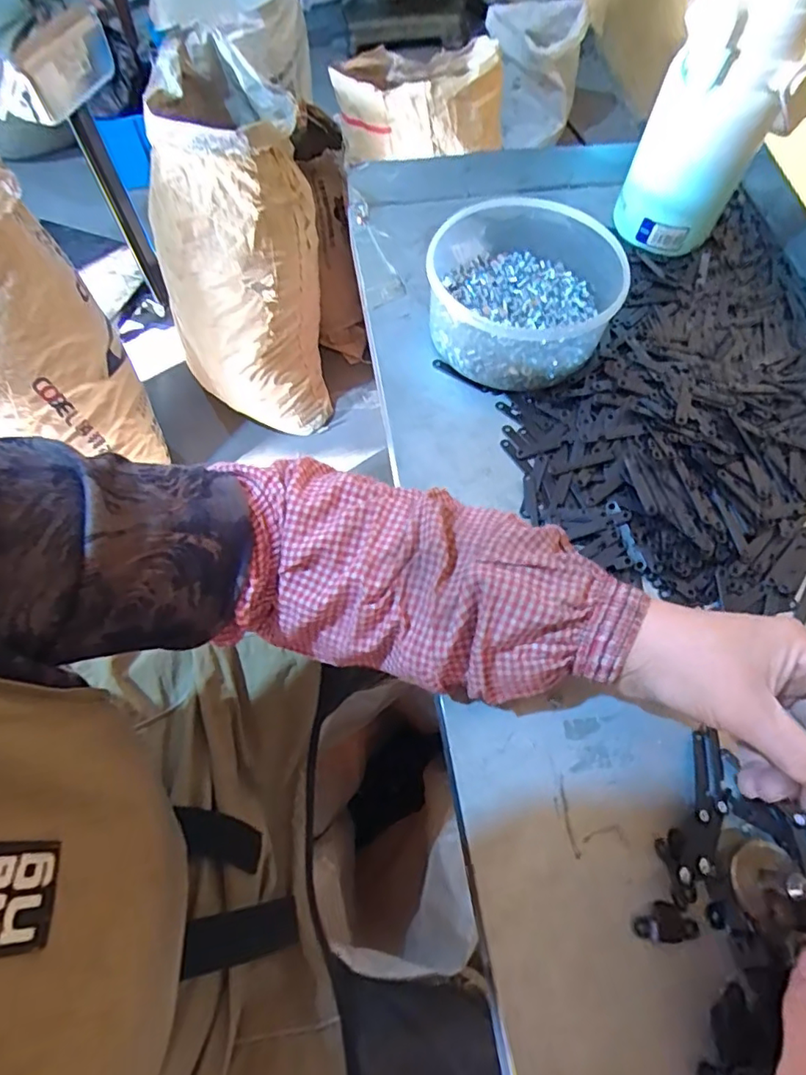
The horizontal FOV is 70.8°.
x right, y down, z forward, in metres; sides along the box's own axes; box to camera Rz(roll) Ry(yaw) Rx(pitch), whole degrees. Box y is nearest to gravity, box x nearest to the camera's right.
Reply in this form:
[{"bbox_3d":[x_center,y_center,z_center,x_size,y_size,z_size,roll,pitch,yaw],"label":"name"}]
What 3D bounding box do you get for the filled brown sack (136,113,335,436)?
[{"bbox_3d":[-0.324,-0.512,1.185,0.300,0.663,0.199,-8,65,-4],"label":"filled brown sack"}]

